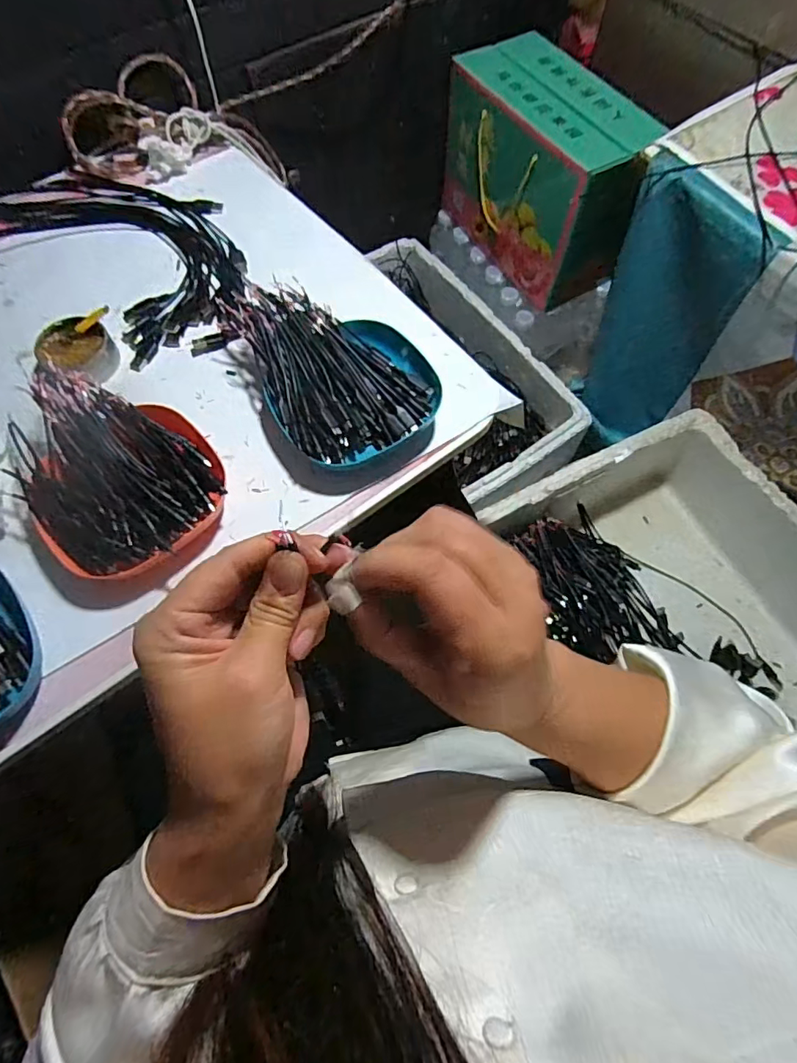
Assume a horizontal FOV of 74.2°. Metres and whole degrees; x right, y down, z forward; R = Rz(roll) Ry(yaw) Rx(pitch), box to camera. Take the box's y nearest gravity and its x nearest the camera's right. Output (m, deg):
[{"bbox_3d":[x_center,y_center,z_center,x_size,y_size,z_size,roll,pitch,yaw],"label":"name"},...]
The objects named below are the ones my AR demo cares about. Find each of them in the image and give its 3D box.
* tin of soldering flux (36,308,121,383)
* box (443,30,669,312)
[{"bbox_3d":[-0.301,-0.171,0.499,0.062,0.030,0.073,-15,67,-7],"label":"tin of soldering flux"},{"bbox_3d":[0.226,-0.582,0.868,0.166,0.242,0.316,-26,69,-11],"label":"box"}]

